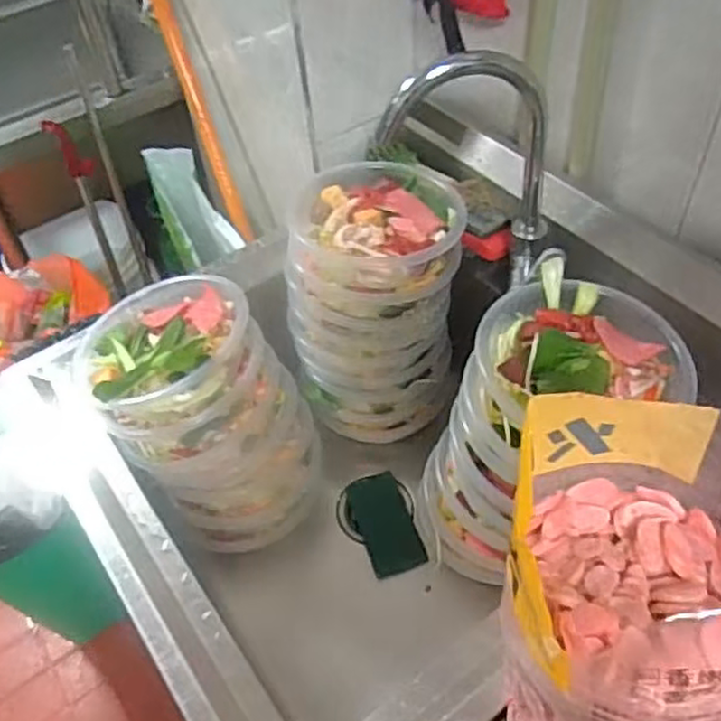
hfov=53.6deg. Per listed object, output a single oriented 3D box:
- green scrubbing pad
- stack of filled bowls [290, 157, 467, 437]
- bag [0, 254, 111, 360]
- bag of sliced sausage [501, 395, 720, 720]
[{"bbox_3d":[0.035,0.235,1.030,0.081,0.015,0.142,-13,65,-11],"label":"green scrubbing pad"},{"bbox_3d":[0.020,-0.077,1.049,0.237,0.347,0.210,0,50,5],"label":"stack of filled bowls"},{"bbox_3d":[-0.654,-0.085,1.386,0.168,0.189,0.309,29,58,26],"label":"bag"},{"bbox_3d":[0.184,0.167,0.503,0.167,0.220,0.192,2,50,6],"label":"bag of sliced sausage"}]

